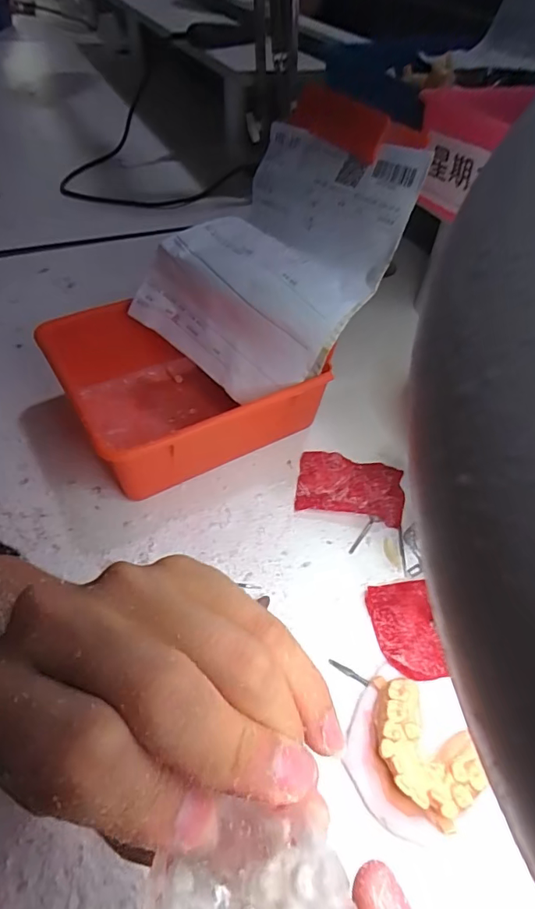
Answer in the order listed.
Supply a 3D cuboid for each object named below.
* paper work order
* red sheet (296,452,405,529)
[{"bbox_3d":[0.004,-0.133,0.339,0.150,0.187,0.053,45,16,23],"label":"paper work order"},{"bbox_3d":[0.061,0.024,0.358,0.075,0.009,0.052,9,48,3],"label":"red sheet"}]

